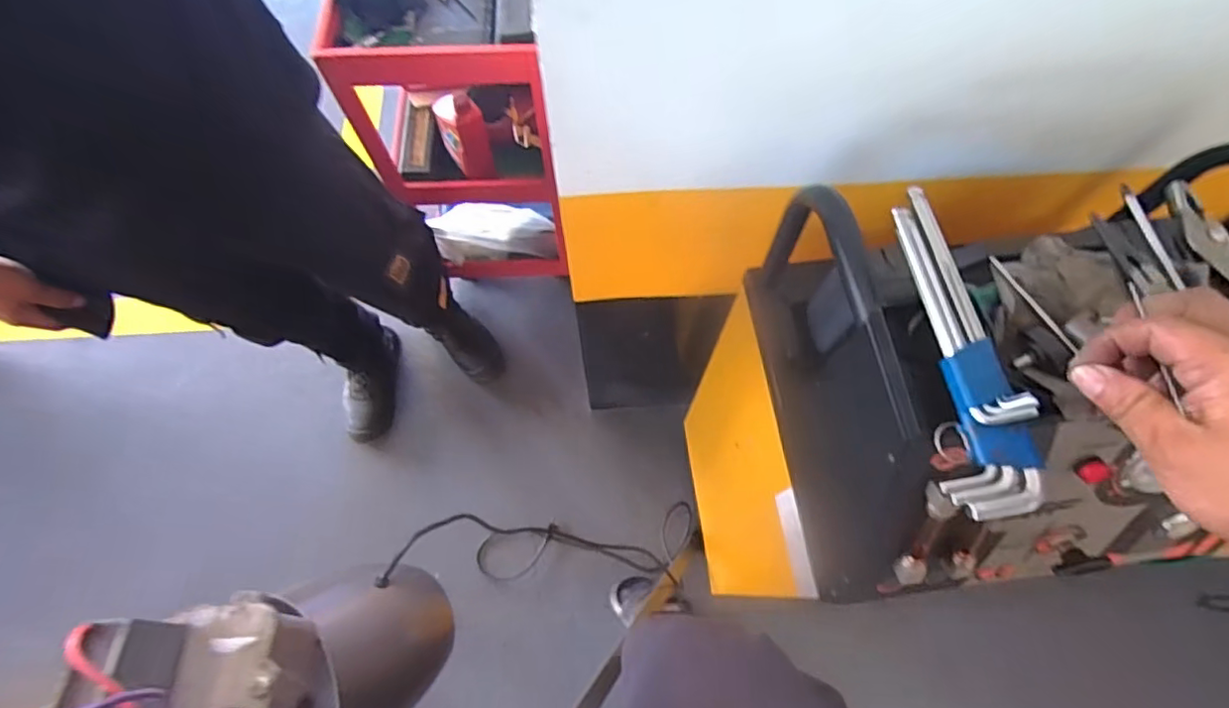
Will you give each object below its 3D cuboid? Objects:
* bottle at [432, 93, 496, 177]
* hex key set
[{"bbox_3d":[-0.279,-0.410,1.061,0.084,0.176,0.094,-18,69,-7],"label":"bottle"},{"bbox_3d":[0.226,-0.013,0.372,0.050,0.027,0.224,1,68,1],"label":"hex key set"}]

